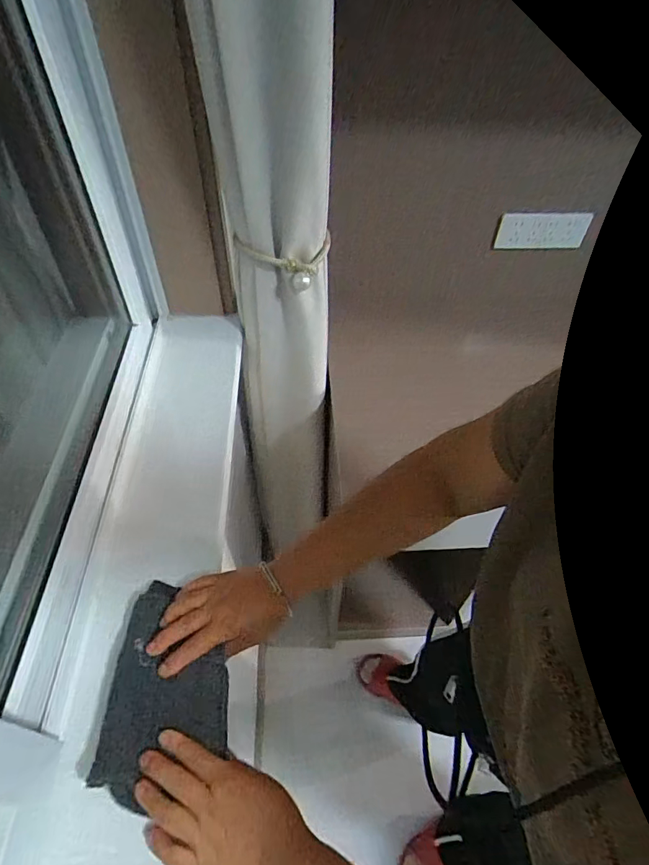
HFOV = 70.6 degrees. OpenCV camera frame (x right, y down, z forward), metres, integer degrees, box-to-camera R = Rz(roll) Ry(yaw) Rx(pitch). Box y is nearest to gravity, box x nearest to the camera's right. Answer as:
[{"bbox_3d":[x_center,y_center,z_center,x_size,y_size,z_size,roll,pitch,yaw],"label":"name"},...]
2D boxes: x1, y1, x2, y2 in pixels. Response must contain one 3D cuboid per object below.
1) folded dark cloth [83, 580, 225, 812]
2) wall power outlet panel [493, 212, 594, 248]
[{"bbox_3d":[-0.155,0.247,0.467,0.110,0.026,0.195,-2,50,-4],"label":"folded dark cloth"},{"bbox_3d":[0.468,-0.430,0.981,0.201,0.073,0.010,-2,50,-4],"label":"wall power outlet panel"}]

